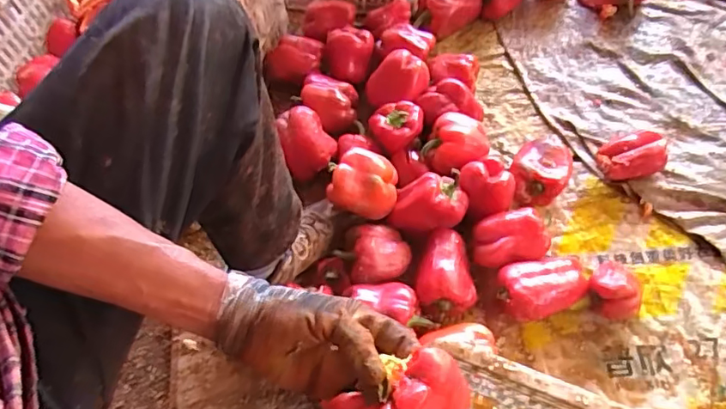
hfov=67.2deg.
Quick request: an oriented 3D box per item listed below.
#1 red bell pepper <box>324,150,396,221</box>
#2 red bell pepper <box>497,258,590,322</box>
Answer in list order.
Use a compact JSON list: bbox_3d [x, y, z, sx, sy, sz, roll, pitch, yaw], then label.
[{"bbox_3d":[0.000,-0.029,0.825,0.102,0.068,0.095,-2,62,3],"label":"red bell pepper"},{"bbox_3d":[0.262,0.120,0.799,0.128,0.073,0.085,-22,63,-7],"label":"red bell pepper"}]

